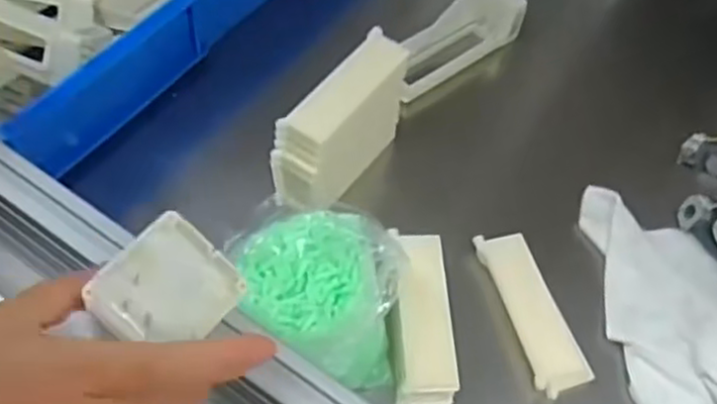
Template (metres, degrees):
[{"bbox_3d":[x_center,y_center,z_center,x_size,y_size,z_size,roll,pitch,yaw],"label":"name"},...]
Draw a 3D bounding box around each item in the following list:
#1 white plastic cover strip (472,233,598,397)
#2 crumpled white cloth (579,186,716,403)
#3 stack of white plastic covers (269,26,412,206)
[{"bbox_3d":[0.136,0.084,0.571,0.044,0.014,0.131,-15,59,-14],"label":"white plastic cover strip"},{"bbox_3d":[0.261,0.088,0.568,0.118,0.044,0.258,-7,58,-9],"label":"crumpled white cloth"},{"bbox_3d":[-0.011,-0.064,0.600,0.049,0.087,0.136,29,59,14],"label":"stack of white plastic covers"}]

